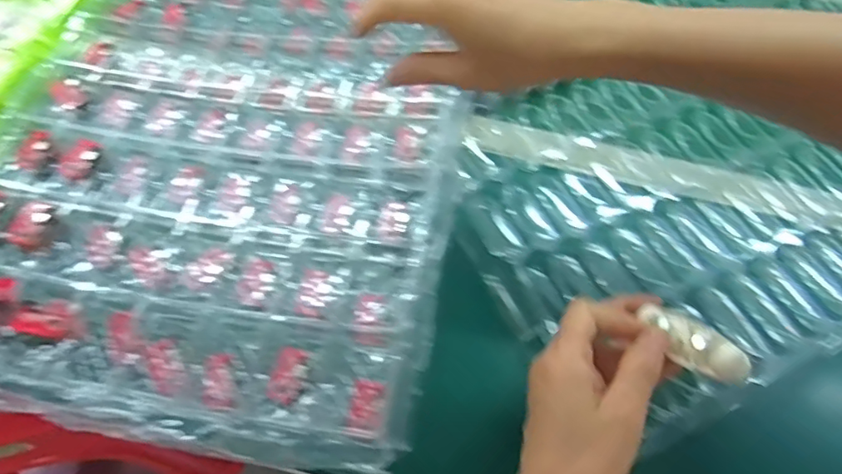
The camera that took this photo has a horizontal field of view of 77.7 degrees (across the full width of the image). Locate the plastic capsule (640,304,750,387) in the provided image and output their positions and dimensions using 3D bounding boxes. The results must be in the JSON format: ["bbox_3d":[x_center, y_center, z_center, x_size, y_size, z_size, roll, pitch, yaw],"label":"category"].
[{"bbox_3d":[0.152,0.056,0.293,0.022,0.018,0.060,-24,40,-16],"label":"plastic capsule"}]

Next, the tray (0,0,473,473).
[{"bbox_3d":[-0.151,-0.094,0.444,0.368,0.036,0.477,11,61,3],"label":"tray"}]

